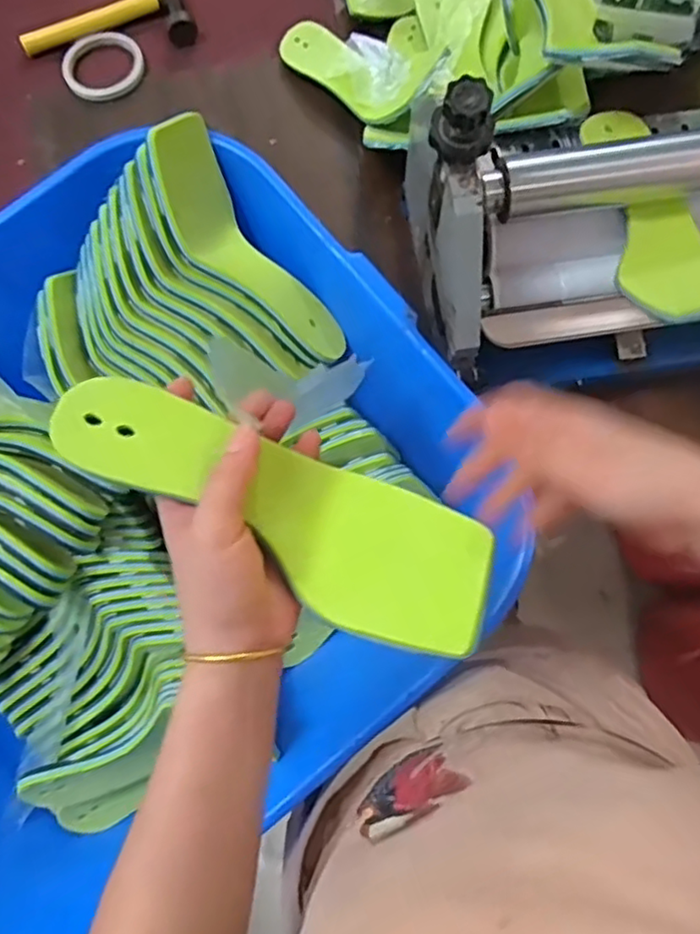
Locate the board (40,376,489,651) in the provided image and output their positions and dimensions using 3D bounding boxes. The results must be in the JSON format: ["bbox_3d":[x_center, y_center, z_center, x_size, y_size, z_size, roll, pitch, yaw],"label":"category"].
[{"bbox_3d":[-0.039,0.019,0.316,0.221,0.042,0.073,26,81,0],"label":"board"}]

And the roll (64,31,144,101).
[{"bbox_3d":[-0.294,-0.478,0.758,0.093,0.013,0.081,-11,80,-1],"label":"roll"}]

